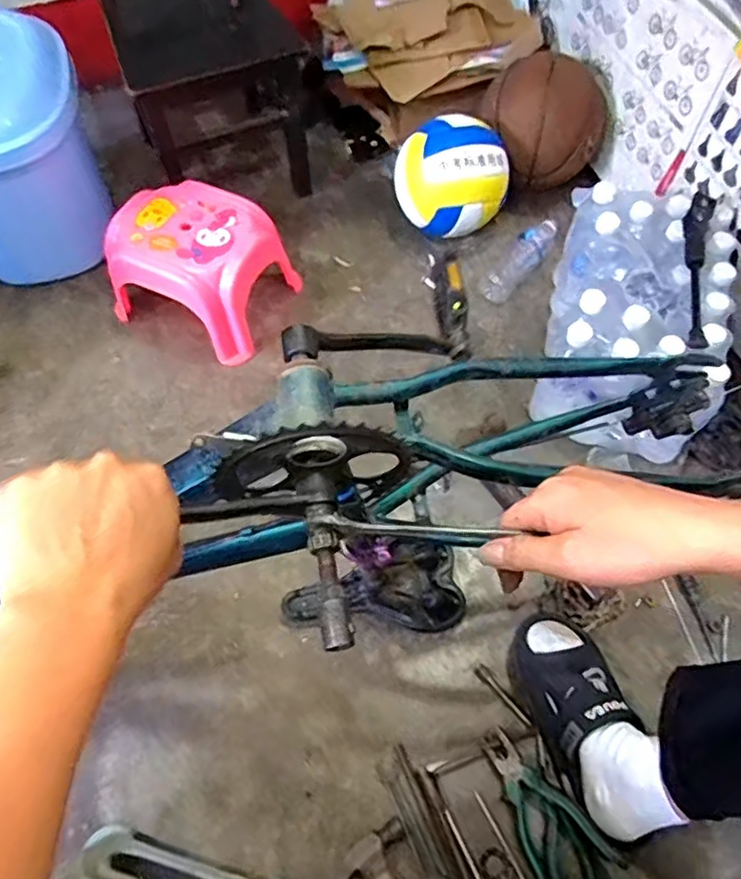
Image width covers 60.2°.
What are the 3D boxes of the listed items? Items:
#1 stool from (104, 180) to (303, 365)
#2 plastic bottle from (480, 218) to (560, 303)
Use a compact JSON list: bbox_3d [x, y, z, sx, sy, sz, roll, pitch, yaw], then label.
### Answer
[{"bbox_3d":[-0.298,-0.298,1.111,0.270,0.171,0.219,22,64,13],"label":"stool"},{"bbox_3d":[0.276,-0.339,1.184,0.060,0.053,0.231,31,67,17],"label":"plastic bottle"}]

